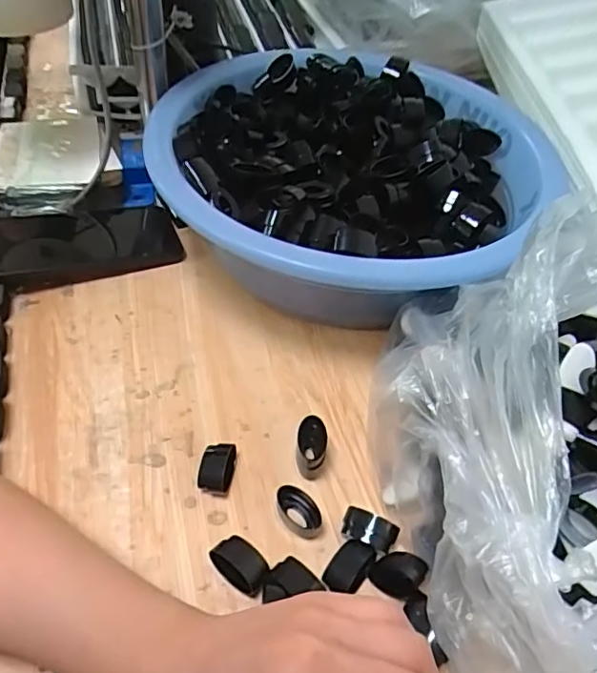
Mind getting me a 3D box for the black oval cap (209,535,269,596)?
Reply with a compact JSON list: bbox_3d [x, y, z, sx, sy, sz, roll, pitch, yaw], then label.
[{"bbox_3d":[-0.033,0.135,0.326,0.034,0.014,0.023,36,55,23],"label":"black oval cap"}]

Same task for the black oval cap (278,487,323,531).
[{"bbox_3d":[0.001,0.110,0.352,0.017,0.013,0.032,-34,60,-30],"label":"black oval cap"}]

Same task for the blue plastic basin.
[{"bbox_3d":[0.055,-0.143,0.499,0.316,0.112,0.321,3,49,-4],"label":"blue plastic basin"}]

